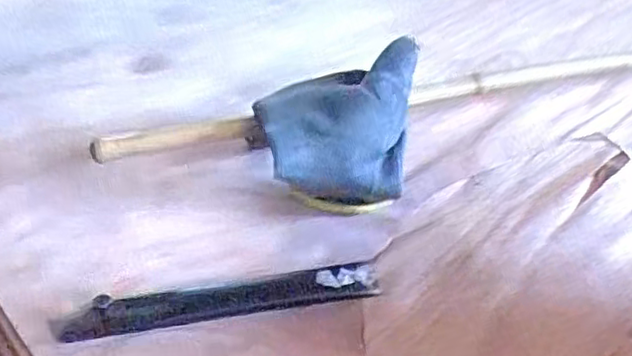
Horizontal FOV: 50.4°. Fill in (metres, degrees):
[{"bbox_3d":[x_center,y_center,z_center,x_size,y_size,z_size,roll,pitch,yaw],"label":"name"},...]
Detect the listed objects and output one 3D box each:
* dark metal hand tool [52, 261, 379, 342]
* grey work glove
[{"bbox_3d":[-0.051,0.062,0.347,0.163,0.011,0.024,-9,30,-3],"label":"dark metal hand tool"},{"bbox_3d":[0.014,-0.027,0.410,0.095,0.083,0.081,0,29,0],"label":"grey work glove"}]

